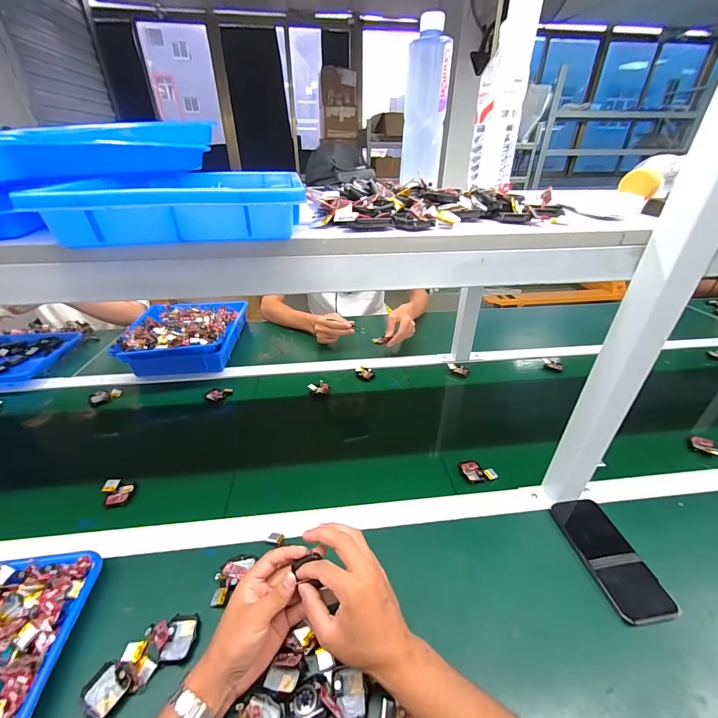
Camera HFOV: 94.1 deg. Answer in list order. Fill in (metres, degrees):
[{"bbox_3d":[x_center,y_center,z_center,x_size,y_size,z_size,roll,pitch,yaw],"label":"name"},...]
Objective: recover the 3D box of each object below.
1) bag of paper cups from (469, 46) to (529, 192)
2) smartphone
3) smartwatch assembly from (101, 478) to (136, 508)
[{"bbox_3d":[0.218,-0.367,0.534,0.071,0.155,0.068,12,35,19],"label":"bag of paper cups"},{"bbox_3d":[0.359,0.277,0.476,0.082,0.012,0.158,-4,33,-5],"label":"smartphone"},{"bbox_3d":[-0.401,0.221,0.558,0.042,0.021,0.055,-19,37,-27],"label":"smartwatch assembly"}]

